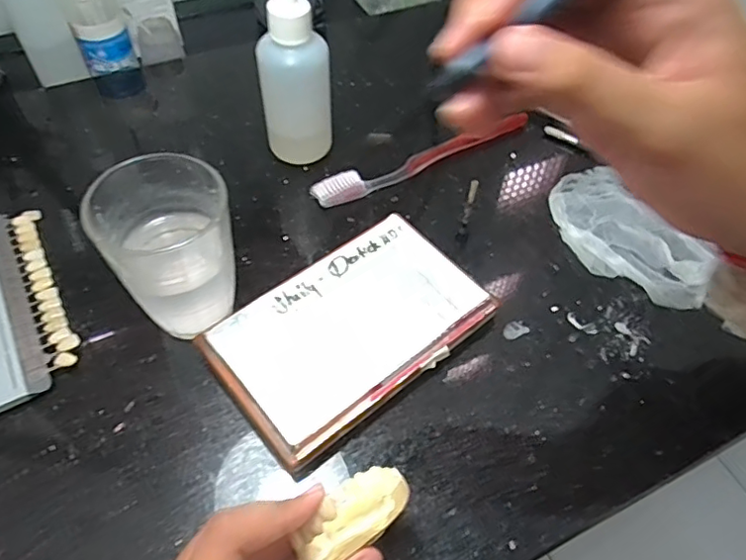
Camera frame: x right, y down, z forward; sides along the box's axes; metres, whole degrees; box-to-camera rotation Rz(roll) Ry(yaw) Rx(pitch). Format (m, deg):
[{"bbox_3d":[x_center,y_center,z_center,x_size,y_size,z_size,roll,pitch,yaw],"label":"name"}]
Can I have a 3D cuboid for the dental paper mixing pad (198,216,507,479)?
[{"bbox_3d":[-0.013,0.029,0.332,0.151,0.020,0.094,-35,64,-25],"label":"dental paper mixing pad"}]

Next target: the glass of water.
[{"bbox_3d":[-0.109,-0.015,0.315,0.067,0.092,0.071,-13,56,-12],"label":"glass of water"}]

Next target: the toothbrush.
[{"bbox_3d":[0.036,-0.092,0.425,0.171,0.020,0.021,-21,59,-17],"label":"toothbrush"}]

